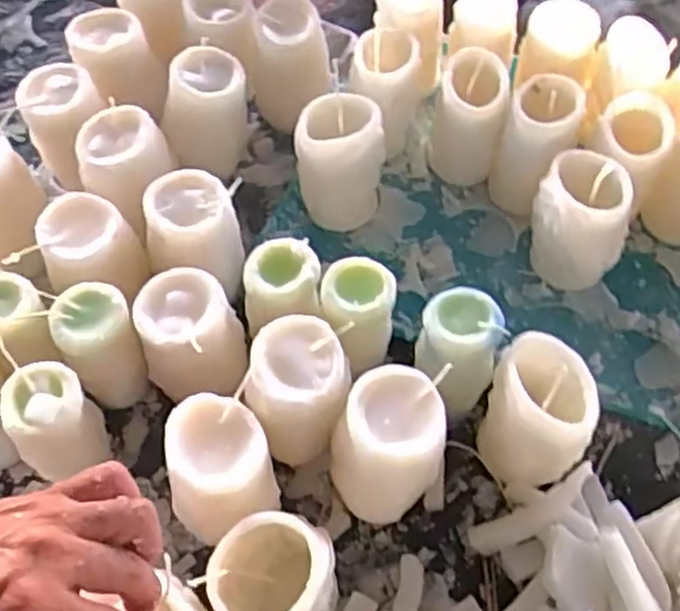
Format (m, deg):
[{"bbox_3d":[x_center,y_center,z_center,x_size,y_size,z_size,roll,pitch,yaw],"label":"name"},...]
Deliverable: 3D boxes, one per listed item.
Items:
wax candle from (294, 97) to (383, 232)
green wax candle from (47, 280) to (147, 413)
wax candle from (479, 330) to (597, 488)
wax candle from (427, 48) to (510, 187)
[{"bbox_3d":[0.000,-0.120,0.614,0.070,0.098,0.066,3,59,1],"label":"wax candle"},{"bbox_3d":[-0.169,0.033,0.527,0.050,0.103,0.048,0,59,0],"label":"green wax candle"},{"bbox_3d":[0.131,0.074,0.501,0.067,0.090,0.080,9,59,5],"label":"wax candle"},{"bbox_3d":[0.110,-0.164,0.636,0.059,0.105,0.067,9,59,5],"label":"wax candle"}]

